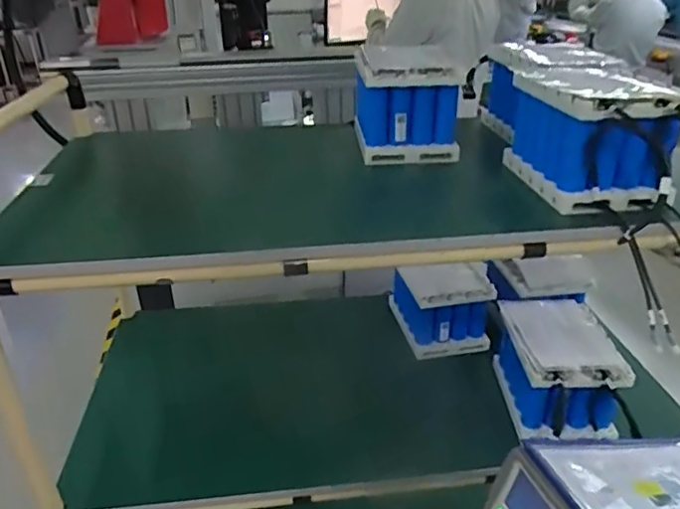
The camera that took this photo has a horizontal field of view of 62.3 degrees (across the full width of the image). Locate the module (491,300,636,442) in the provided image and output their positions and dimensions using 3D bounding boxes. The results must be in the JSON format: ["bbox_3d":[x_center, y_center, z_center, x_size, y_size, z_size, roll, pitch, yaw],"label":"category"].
[{"bbox_3d":[0.420,0.219,1.093,0.181,0.159,0.259,0,28,2],"label":"module"}]

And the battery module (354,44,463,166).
[{"bbox_3d":[0.121,-0.276,1.062,0.180,0.167,0.173,-3,28,-4],"label":"battery module"}]

